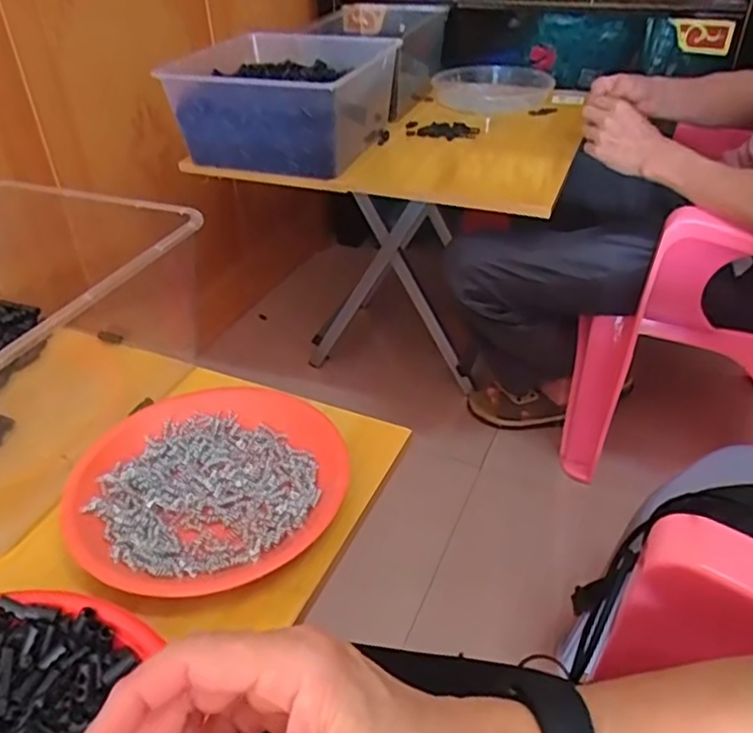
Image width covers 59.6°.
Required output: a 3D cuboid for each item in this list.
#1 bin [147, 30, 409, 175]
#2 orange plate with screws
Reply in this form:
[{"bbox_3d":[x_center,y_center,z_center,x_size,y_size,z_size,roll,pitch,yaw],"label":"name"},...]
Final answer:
[{"bbox_3d":[-0.155,-0.429,1.057,0.315,0.136,0.304,12,39,16],"label":"bin"},{"bbox_3d":[-0.123,0.081,0.480,0.188,0.019,0.186,-1,37,0],"label":"orange plate with screws"}]

